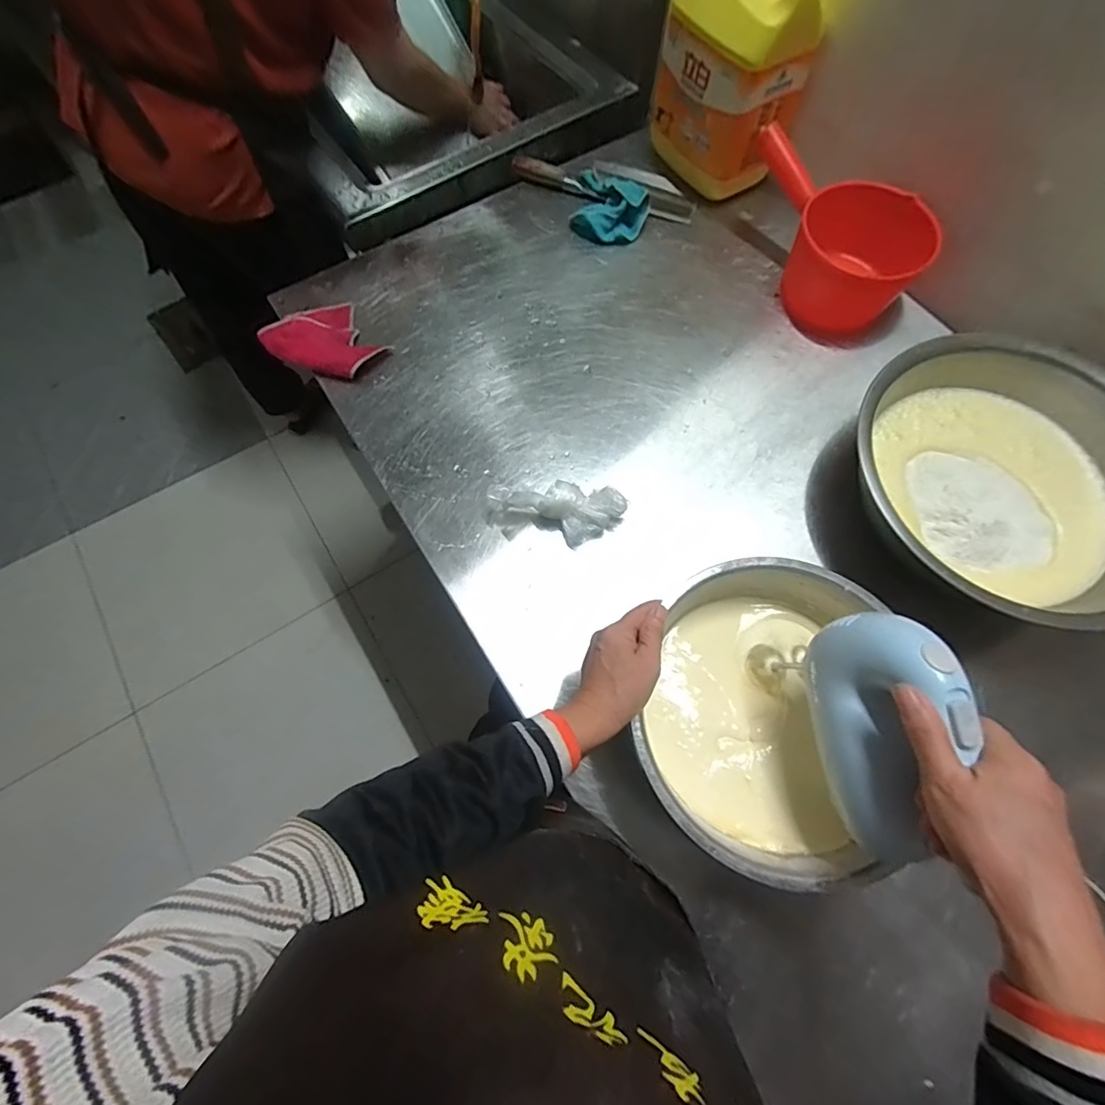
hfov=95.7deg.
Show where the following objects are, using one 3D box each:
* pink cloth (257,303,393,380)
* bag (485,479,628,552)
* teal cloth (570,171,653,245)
[{"bbox_3d":[-0.321,-0.297,0.697,0.131,0.036,0.147,-36,74,-13],"label":"pink cloth"},{"bbox_3d":[0.005,-0.047,0.597,0.162,0.048,0.058,1,70,-1],"label":"bag"},{"bbox_3d":[0.093,-0.546,0.783,0.112,0.048,0.122,10,70,3],"label":"teal cloth"}]

